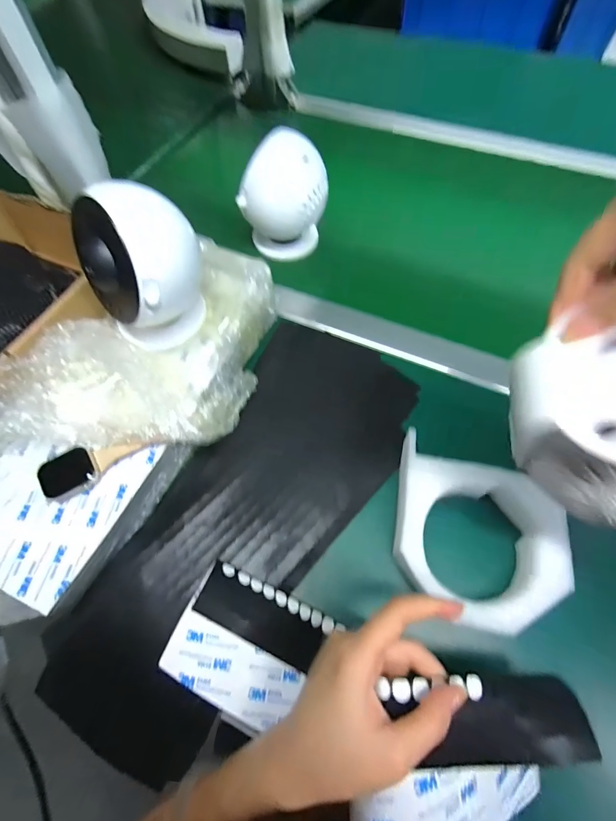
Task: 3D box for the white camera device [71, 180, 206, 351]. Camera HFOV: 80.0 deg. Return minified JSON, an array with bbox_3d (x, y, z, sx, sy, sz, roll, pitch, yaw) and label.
[{"bbox_3d":[-0.132,-0.119,0.300,0.092,0.102,0.086,-30,65,-14],"label":"white camera device"}]

